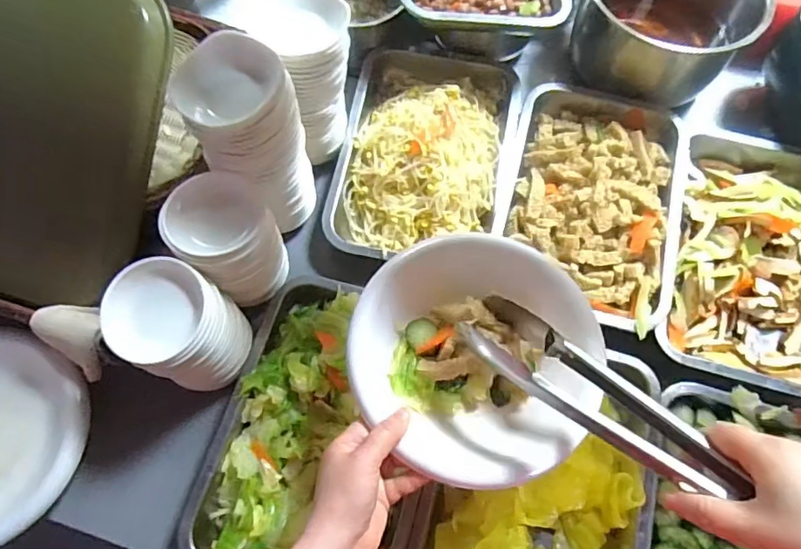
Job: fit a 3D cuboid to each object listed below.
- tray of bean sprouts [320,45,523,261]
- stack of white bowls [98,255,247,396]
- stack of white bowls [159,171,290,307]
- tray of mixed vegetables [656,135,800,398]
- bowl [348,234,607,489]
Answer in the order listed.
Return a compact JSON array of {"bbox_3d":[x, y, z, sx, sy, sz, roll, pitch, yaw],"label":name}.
[{"bbox_3d":[0.030,-0.153,0.641,0.195,0.062,0.291,11,67,1],"label":"tray of bean sprouts"},{"bbox_3d":[-0.203,0.051,0.493,0.098,0.121,0.089,22,68,6],"label":"stack of white bowls"},{"bbox_3d":[-0.165,-0.028,0.523,0.094,0.118,0.096,-35,74,-16],"label":"stack of white bowls"},{"bbox_3d":[0.407,-0.020,0.609,0.196,0.055,0.301,17,67,4],"label":"tray of mixed vegetables"},{"bbox_3d":[0.066,0.065,0.447,0.205,0.060,0.200,1,67,-3],"label":"bowl"}]

